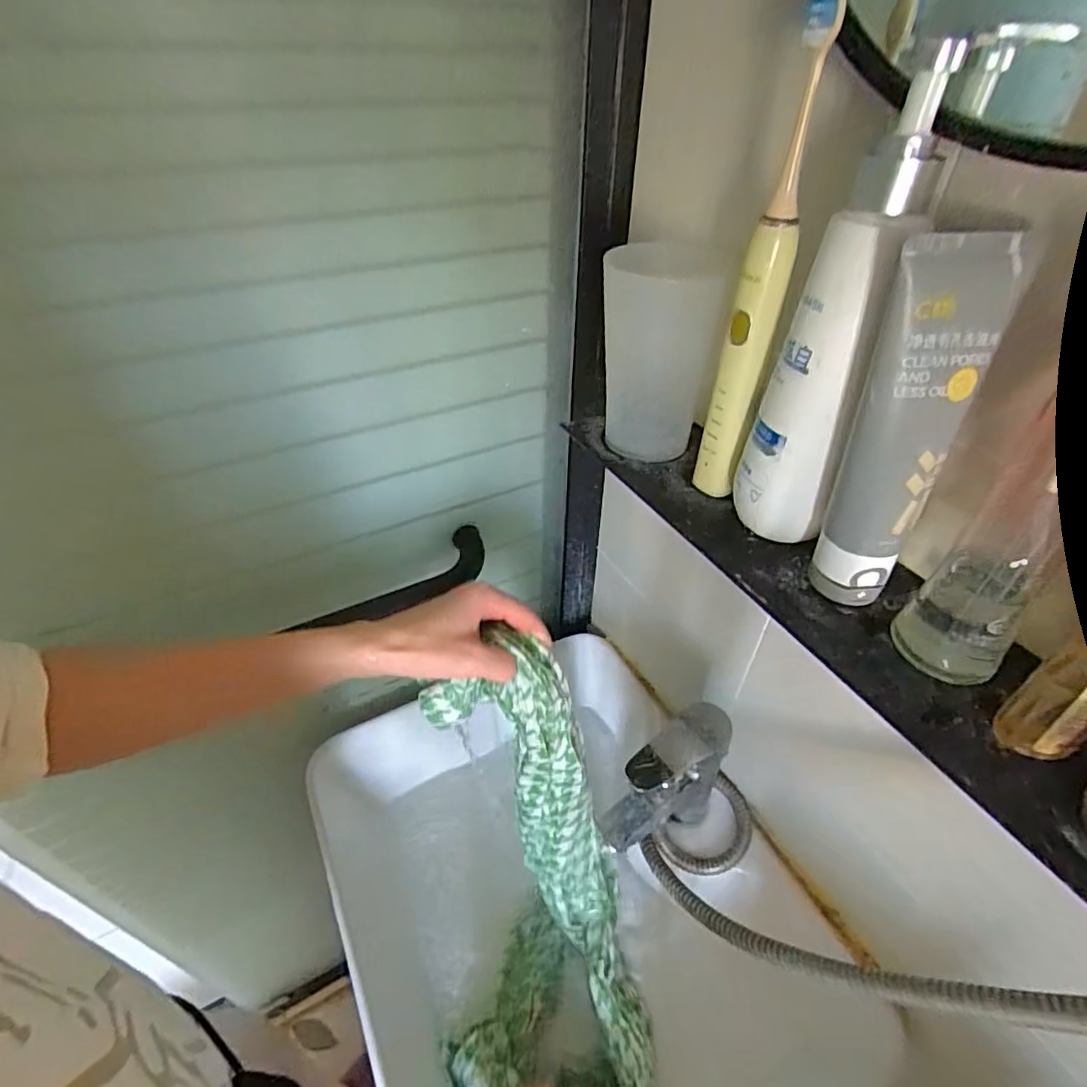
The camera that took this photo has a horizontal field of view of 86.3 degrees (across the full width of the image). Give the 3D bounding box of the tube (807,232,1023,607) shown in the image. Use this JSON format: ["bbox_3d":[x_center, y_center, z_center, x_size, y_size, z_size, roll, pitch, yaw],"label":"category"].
[{"bbox_3d":[0.158,-0.047,0.262,0.042,0.165,0.035,2,34,9],"label":"tube"}]

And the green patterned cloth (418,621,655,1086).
[{"bbox_3d":[-0.007,0.252,0.420,0.157,0.380,0.176,-10,18,-12],"label":"green patterned cloth"}]

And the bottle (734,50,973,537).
[{"bbox_3d":[0.131,-0.088,0.264,0.047,0.202,0.037,22,46,21],"label":"bottle"}]

